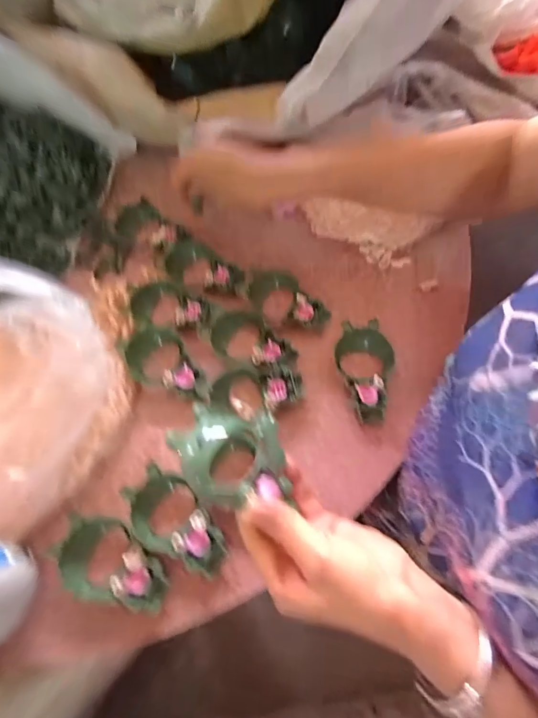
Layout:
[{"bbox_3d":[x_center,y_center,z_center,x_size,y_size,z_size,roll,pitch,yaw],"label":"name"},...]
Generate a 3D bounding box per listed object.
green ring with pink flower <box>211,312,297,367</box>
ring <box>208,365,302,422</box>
[{"bbox_3d":[-0.015,-0.021,0.372,0.089,0.017,0.052,13,70,7],"label":"green ring with pink flower"},{"bbox_3d":[-0.013,0.033,0.345,0.089,0.016,0.048,-11,69,-2],"label":"ring"}]

